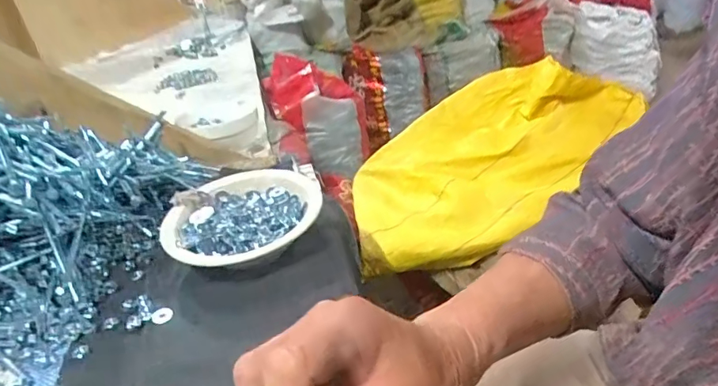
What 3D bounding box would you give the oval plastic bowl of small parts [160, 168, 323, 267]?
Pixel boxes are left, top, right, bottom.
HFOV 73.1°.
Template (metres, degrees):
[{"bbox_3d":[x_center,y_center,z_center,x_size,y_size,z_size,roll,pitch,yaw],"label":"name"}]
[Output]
[{"bbox_3d":[-0.125,0.034,0.545,0.165,0.047,0.174,11,34,29],"label":"oval plastic bowl of small parts"}]

